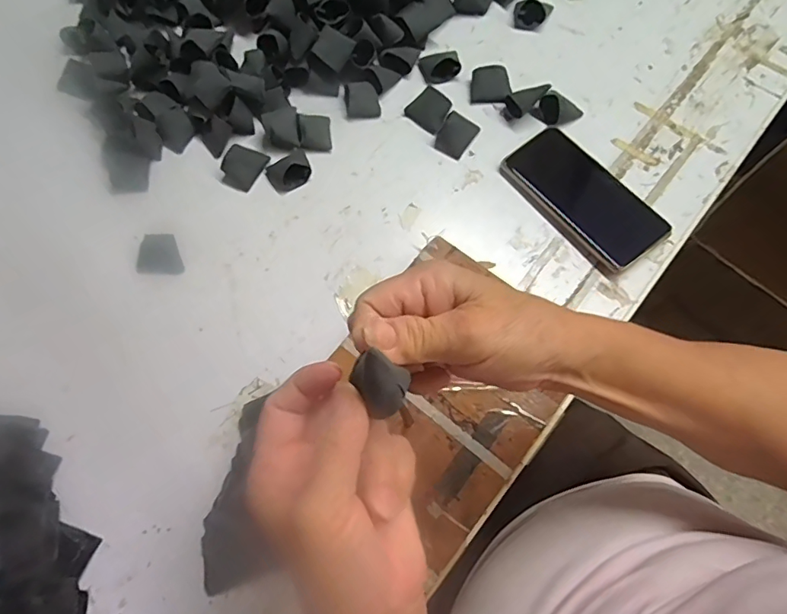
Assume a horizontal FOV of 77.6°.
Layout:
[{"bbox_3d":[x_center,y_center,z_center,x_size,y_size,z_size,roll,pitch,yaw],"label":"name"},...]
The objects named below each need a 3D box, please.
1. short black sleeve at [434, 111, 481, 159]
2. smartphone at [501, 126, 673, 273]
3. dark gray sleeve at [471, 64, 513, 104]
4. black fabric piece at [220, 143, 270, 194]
[{"bbox_3d":[0.066,-0.180,0.511,0.032,0.020,0.045,33,75,13],"label":"short black sleeve"},{"bbox_3d":[0.186,-0.109,0.475,0.077,0.019,0.155,-36,73,-10],"label":"smartphone"},{"bbox_3d":[0.106,-0.241,0.530,0.043,0.013,0.041,3,71,4],"label":"dark gray sleeve"},{"bbox_3d":[-0.155,-0.145,0.504,0.031,0.023,0.046,28,74,12],"label":"black fabric piece"}]

